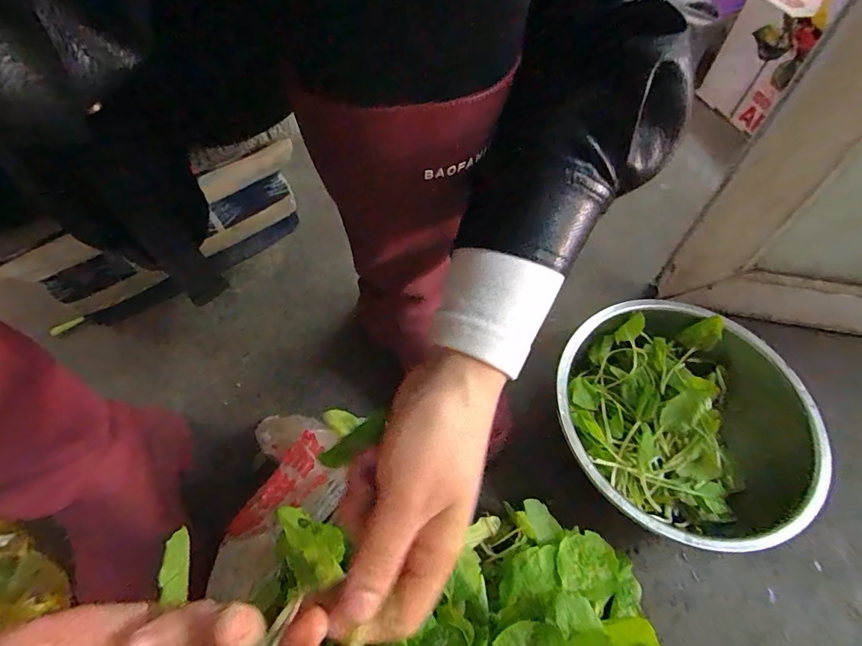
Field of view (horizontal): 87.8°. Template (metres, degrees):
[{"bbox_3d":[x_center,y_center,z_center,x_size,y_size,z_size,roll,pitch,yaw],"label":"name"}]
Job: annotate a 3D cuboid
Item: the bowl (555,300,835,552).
[{"bbox_3d":[0.259,0.101,0.485,0.242,0.107,0.265,0,59,0],"label":"bowl"}]

